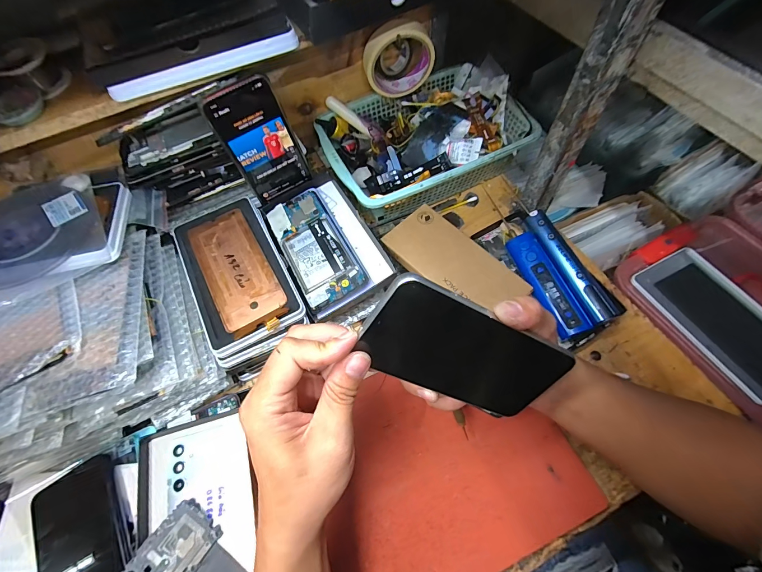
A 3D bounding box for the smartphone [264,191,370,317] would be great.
[{"bbox_3d":[-0.078,-0.048,0.398,0.073,0.013,0.157,-26,64,-9],"label":"smartphone"}]

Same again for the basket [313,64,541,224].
[{"bbox_3d":[0.058,-0.205,0.487,0.268,0.065,0.191,-26,64,-9],"label":"basket"}]

